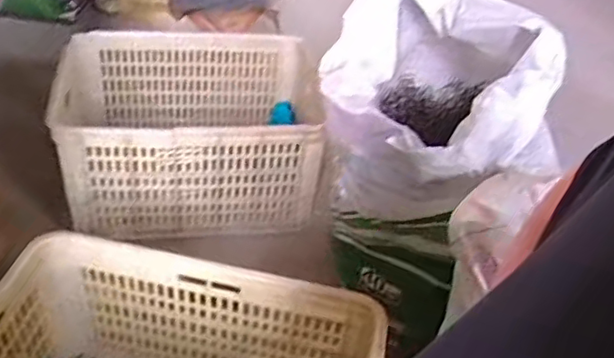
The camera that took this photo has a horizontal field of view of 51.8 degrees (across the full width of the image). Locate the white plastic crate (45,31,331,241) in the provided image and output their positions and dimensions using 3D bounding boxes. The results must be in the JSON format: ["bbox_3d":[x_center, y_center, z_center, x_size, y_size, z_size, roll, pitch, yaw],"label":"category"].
[{"bbox_3d":[-0.242,-0.110,1.372,0.547,0.265,0.393,-3,41,-12],"label":"white plastic crate"}]

